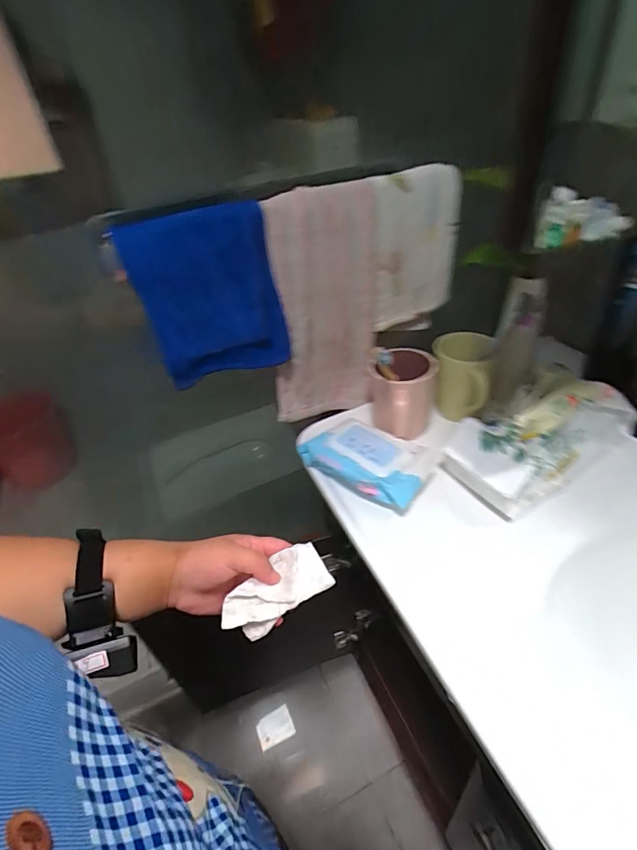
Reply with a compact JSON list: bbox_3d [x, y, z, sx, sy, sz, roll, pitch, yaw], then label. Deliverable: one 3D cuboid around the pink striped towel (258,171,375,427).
[{"bbox_3d":[0.006,-0.148,0.584,0.144,0.306,0.027,-14,37,-18],"label":"pink striped towel"}]

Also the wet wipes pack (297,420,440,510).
[{"bbox_3d":[0.060,0.038,0.541,0.161,0.039,0.101,23,48,29],"label":"wet wipes pack"}]

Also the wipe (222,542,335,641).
[{"bbox_3d":[-0.037,0.153,0.389,0.100,0.025,0.050,-31,46,-21],"label":"wipe"}]

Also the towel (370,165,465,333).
[{"bbox_3d":[0.130,-0.237,0.585,0.128,0.185,0.030,-17,42,-14],"label":"towel"}]

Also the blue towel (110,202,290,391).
[{"bbox_3d":[-0.127,-0.149,0.513,0.162,0.188,0.031,-13,41,-9],"label":"blue towel"}]

